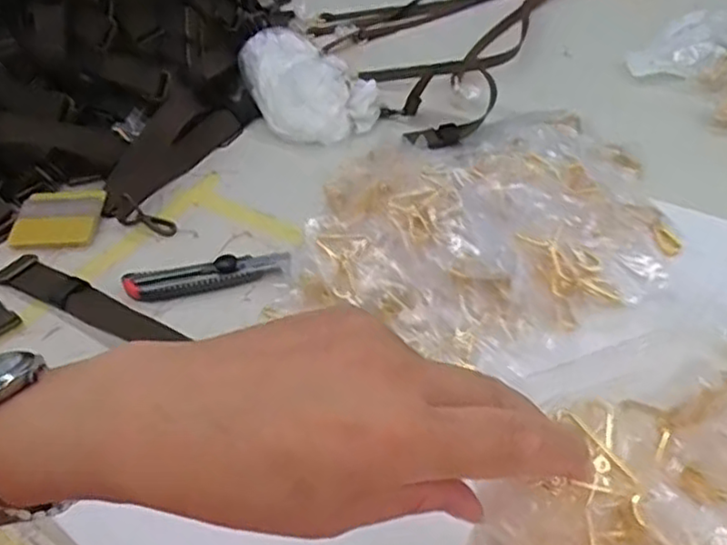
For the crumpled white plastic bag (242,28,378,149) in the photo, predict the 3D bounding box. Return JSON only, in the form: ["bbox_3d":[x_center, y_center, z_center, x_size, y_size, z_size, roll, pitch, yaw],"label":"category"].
[{"bbox_3d":[-0.072,-0.247,0.895,0.149,0.063,0.192,-15,43,-9],"label":"crumpled white plastic bag"}]

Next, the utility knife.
[{"bbox_3d":[-0.149,0.002,0.665,0.154,0.020,0.024,-9,43,-2],"label":"utility knife"}]

